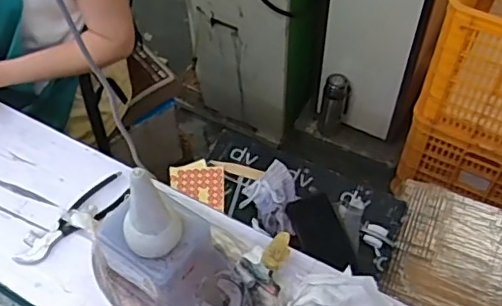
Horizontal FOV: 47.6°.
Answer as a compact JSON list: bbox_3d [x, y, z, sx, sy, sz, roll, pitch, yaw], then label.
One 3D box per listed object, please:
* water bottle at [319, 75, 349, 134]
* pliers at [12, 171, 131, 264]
[{"bbox_3d":[0.252,-0.144,1.718,0.079,0.204,0.067,5,54,5],"label":"water bottle"},{"bbox_3d":[-0.265,0.097,0.846,0.191,0.030,0.063,-36,61,-23],"label":"pliers"}]

